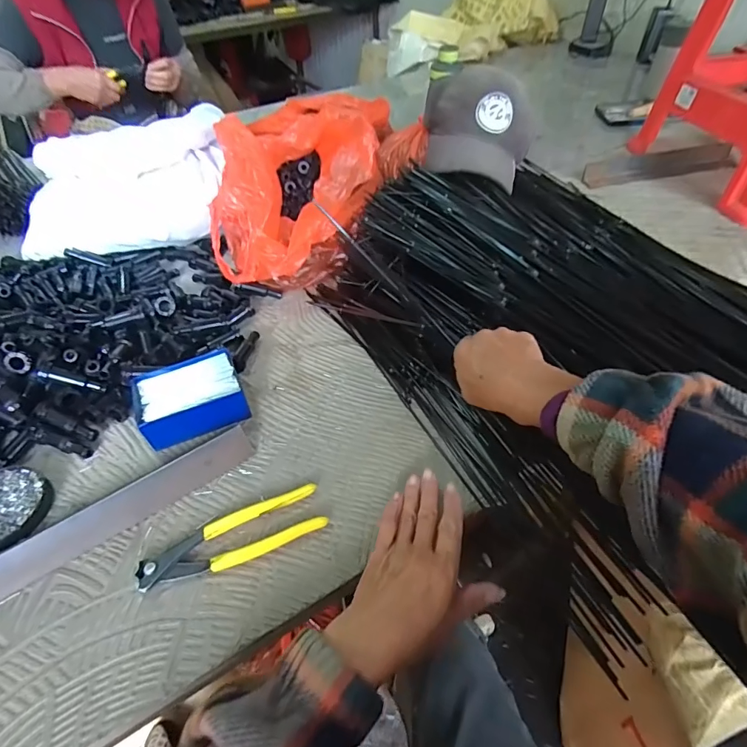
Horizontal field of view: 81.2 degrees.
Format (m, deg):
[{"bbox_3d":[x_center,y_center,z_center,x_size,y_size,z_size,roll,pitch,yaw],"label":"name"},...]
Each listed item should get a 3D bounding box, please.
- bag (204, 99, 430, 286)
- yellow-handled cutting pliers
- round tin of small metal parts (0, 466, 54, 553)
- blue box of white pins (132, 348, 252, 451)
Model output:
[{"bbox_3d":[-0.115,-0.261,0.647,0.241,0.187,0.236,-13,49,-9],"label":"bag"},{"bbox_3d":[-0.123,0.146,0.388,0.158,0.014,0.045,-19,50,-14],"label":"yellow-handled cutting pliers"},{"bbox_3d":[-0.355,0.130,0.417,0.085,0.014,0.080,-1,48,2],"label":"round tin of small metal parts"},{"bbox_3d":[-0.202,0.026,0.484,0.108,0.046,0.086,-21,50,-15],"label":"blue box of white pins"}]

